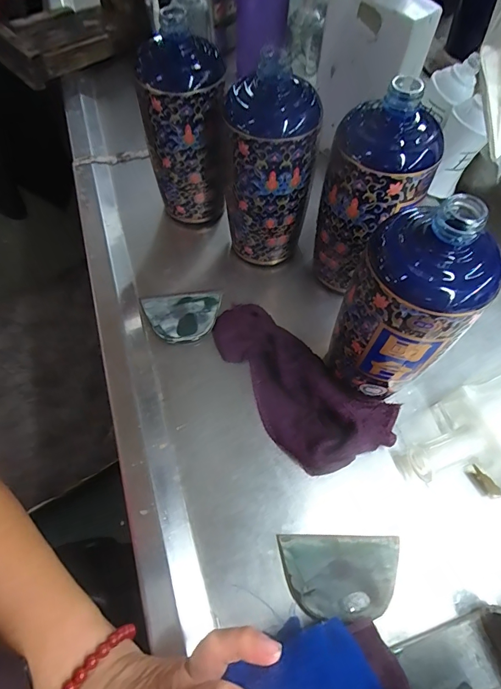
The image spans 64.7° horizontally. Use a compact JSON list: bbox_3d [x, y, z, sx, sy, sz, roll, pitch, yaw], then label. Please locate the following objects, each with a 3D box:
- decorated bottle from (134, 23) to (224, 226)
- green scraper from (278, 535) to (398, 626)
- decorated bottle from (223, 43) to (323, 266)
[{"bbox_3d":[-0.062,-0.206,0.402,0.079,0.168,0.064,-2,63,1],"label":"decorated bottle"},{"bbox_3d":[0.067,0.170,0.290,0.086,0.008,0.052,0,63,2],"label":"green scraper"},{"bbox_3d":[0.016,-0.154,0.370,0.081,0.168,0.067,5,63,5],"label":"decorated bottle"}]

